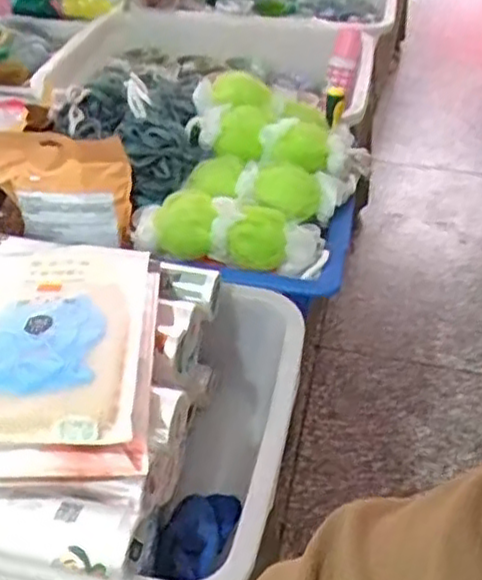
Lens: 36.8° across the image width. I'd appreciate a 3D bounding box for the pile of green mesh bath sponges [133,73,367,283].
[{"bbox_3d":[0.022,-0.142,0.895,0.234,0.097,0.295,13,41,12],"label":"pile of green mesh bath sponges"}]

